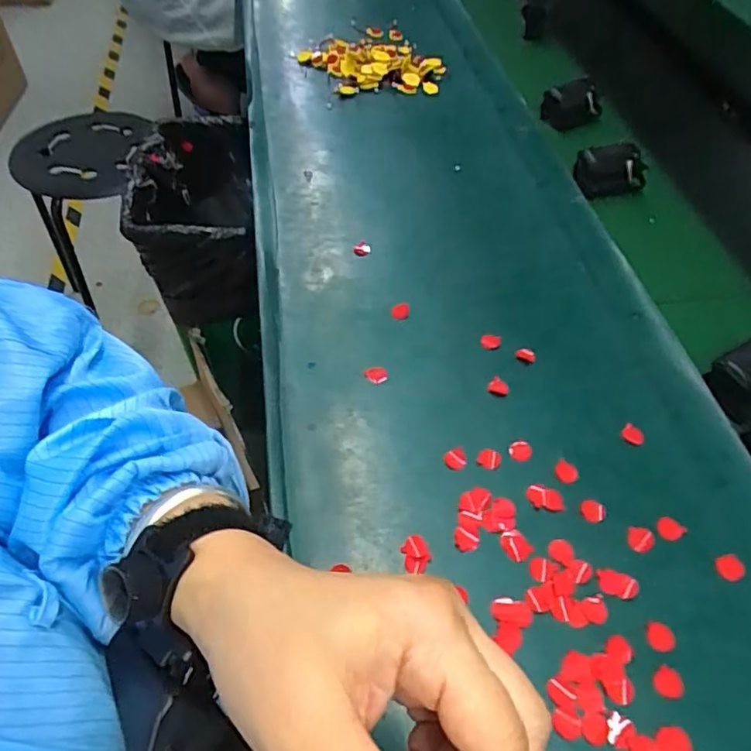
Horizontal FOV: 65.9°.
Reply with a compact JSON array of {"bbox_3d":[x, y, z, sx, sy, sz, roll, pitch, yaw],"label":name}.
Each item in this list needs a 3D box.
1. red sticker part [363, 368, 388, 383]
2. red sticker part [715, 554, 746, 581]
[{"bbox_3d":[0.000,-0.001,0.477,0.019,0.004,0.014,2,52,-1],"label":"red sticker part"},{"bbox_3d":[0.238,0.128,0.387,0.018,0.004,0.016,-16,55,-15],"label":"red sticker part"}]

